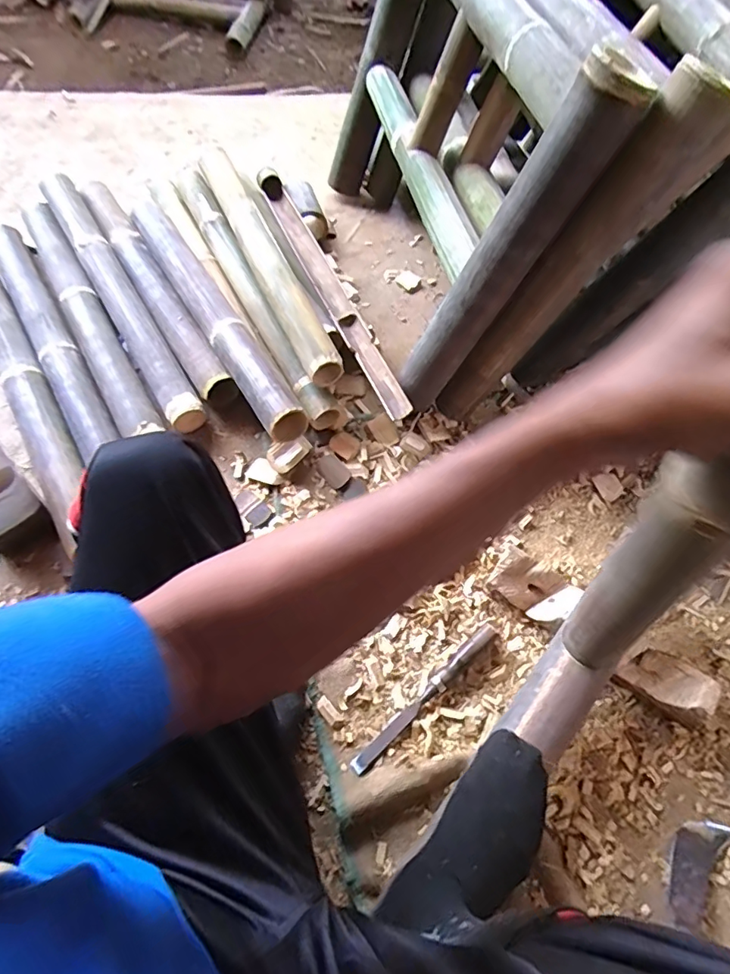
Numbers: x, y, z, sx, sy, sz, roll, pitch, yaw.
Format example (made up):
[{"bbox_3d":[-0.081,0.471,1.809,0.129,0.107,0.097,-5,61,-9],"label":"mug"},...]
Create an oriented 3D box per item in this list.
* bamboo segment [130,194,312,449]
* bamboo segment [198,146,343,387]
[{"bbox_3d":[-0.273,-0.325,0.876,0.076,0.066,0.643,-28,66,-17],"label":"bamboo segment"},{"bbox_3d":[-0.180,-0.414,0.916,0.072,0.074,0.599,-22,64,-14],"label":"bamboo segment"}]

